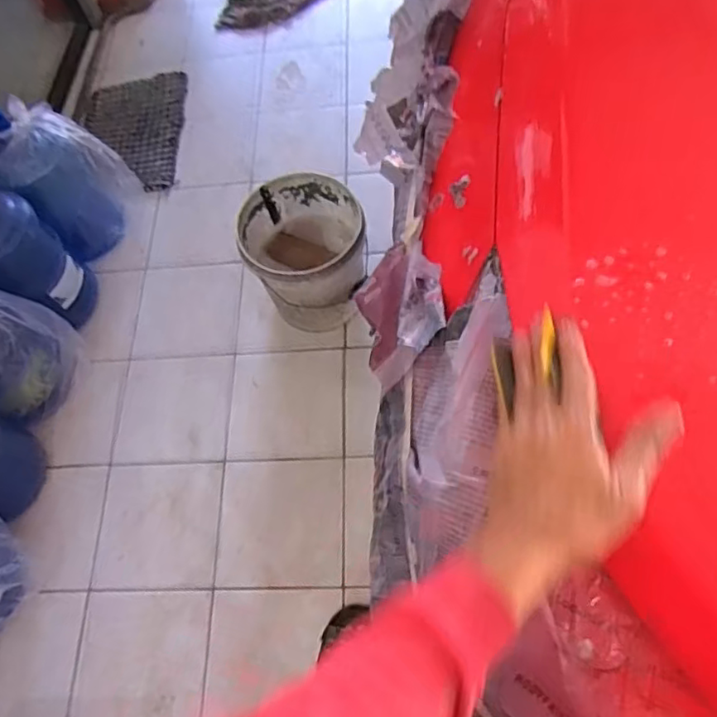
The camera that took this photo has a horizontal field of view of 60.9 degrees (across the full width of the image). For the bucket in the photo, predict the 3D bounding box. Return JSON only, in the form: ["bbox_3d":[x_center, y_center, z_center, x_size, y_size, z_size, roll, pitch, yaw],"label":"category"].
[{"bbox_3d":[-0.129,-0.241,1.510,0.274,0.297,0.297,-3,65,6],"label":"bucket"}]

